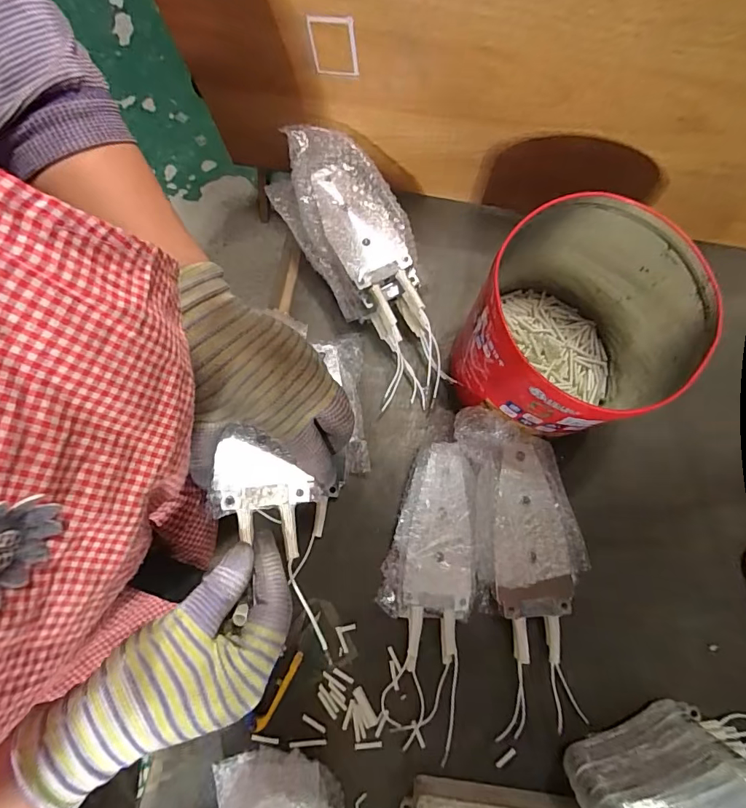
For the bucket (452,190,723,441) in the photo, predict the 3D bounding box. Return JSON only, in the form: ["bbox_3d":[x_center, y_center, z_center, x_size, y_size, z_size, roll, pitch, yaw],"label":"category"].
[{"bbox_3d":[0.153,-0.054,0.362,0.144,0.151,0.165,29,79,7],"label":"bucket"}]

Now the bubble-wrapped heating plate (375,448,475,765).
[{"bbox_3d":[0.046,0.148,0.374,0.076,0.048,0.240,9,77,3],"label":"bubble-wrapped heating plate"}]

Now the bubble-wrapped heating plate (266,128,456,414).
[{"bbox_3d":[-0.004,-0.127,0.426,0.088,0.058,0.258,-29,95,-6],"label":"bubble-wrapped heating plate"}]

